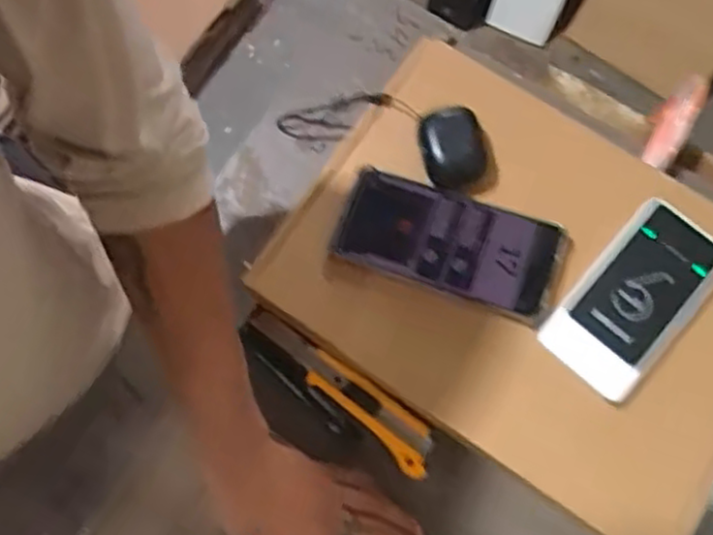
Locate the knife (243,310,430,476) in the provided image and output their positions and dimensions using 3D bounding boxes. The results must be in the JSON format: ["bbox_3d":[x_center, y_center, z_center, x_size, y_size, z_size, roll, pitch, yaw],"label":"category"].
[{"bbox_3d":[-0.013,0.097,0.588,0.183,0.008,0.035,39,80,10],"label":"knife"}]

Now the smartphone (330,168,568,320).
[{"bbox_3d":[0.068,-0.019,0.533,0.159,0.013,0.074,19,77,6],"label":"smartphone"}]

